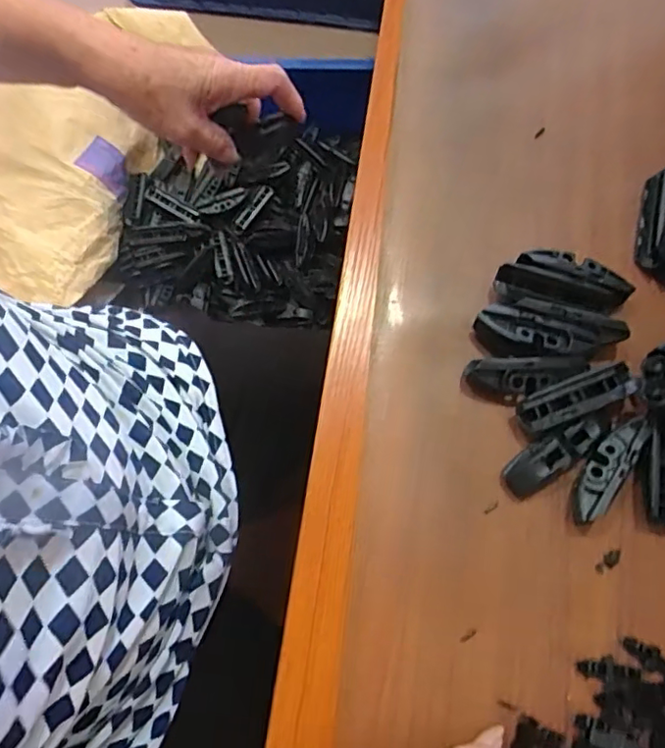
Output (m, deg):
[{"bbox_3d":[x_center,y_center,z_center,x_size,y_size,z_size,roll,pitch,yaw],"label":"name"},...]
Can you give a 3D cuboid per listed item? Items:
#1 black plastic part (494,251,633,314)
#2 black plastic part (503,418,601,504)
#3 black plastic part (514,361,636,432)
[{"bbox_3d":[0.143,-0.056,0.365,0.079,0.029,0.034,15,76,4],"label":"black plastic part"},{"bbox_3d":[0.127,0.048,0.335,0.062,0.013,0.022,-37,78,4],"label":"black plastic part"},{"bbox_3d":[0.145,0.015,0.346,0.073,0.019,0.020,-19,76,-5],"label":"black plastic part"}]

